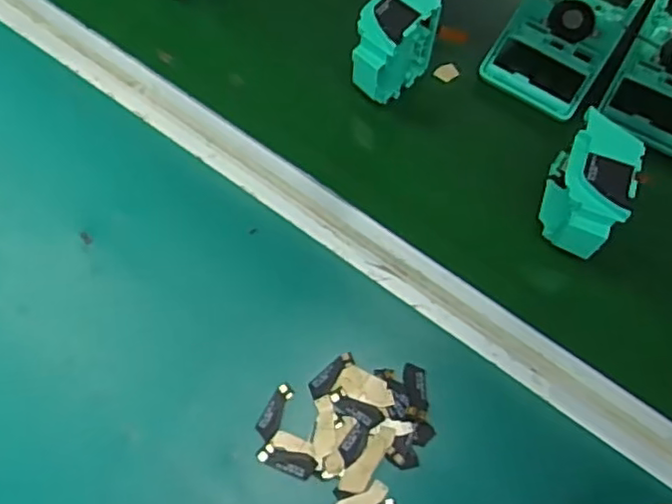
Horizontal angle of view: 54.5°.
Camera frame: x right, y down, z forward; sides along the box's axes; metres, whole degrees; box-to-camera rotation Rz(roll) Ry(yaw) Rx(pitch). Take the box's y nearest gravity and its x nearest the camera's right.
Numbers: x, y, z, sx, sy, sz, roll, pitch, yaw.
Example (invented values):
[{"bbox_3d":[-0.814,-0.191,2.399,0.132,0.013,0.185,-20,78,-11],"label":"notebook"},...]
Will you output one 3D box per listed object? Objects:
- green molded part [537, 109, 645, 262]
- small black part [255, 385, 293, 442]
[{"bbox_3d":[0.164,-0.041,0.426,0.040,0.065,0.074,19,71,7],"label":"green molded part"},{"bbox_3d":[-0.039,0.102,0.417,0.012,0.004,0.035,27,72,10],"label":"small black part"}]

